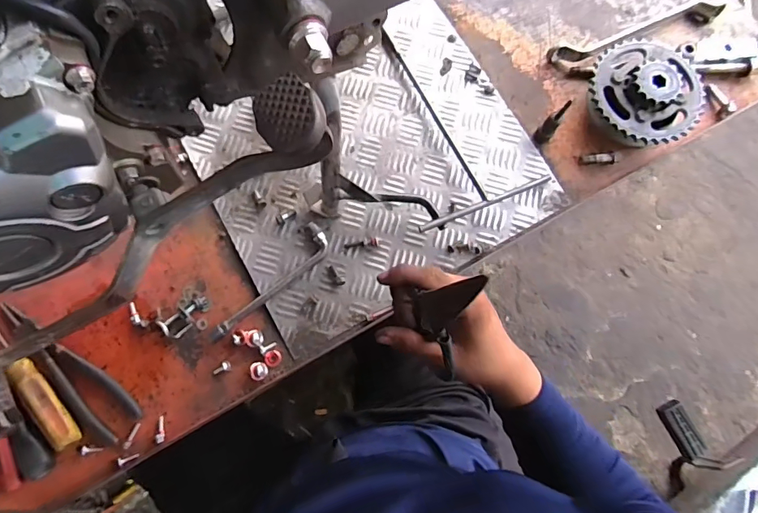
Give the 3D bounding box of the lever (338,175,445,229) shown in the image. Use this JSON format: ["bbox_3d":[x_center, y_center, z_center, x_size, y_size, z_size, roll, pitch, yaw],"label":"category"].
[{"bbox_3d":[0.015,-0.066,0.541,0.138,0.025,0.037,13,77,-17],"label":"lever"}]

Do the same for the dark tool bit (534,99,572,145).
[{"bbox_3d":[0.216,-0.166,0.566,0.018,0.084,0.019,0,78,-1],"label":"dark tool bit"}]

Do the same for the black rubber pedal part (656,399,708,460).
[{"bbox_3d":[0.544,0.311,0.812,0.040,0.021,0.102,-23,78,-6],"label":"black rubber pedal part"}]

